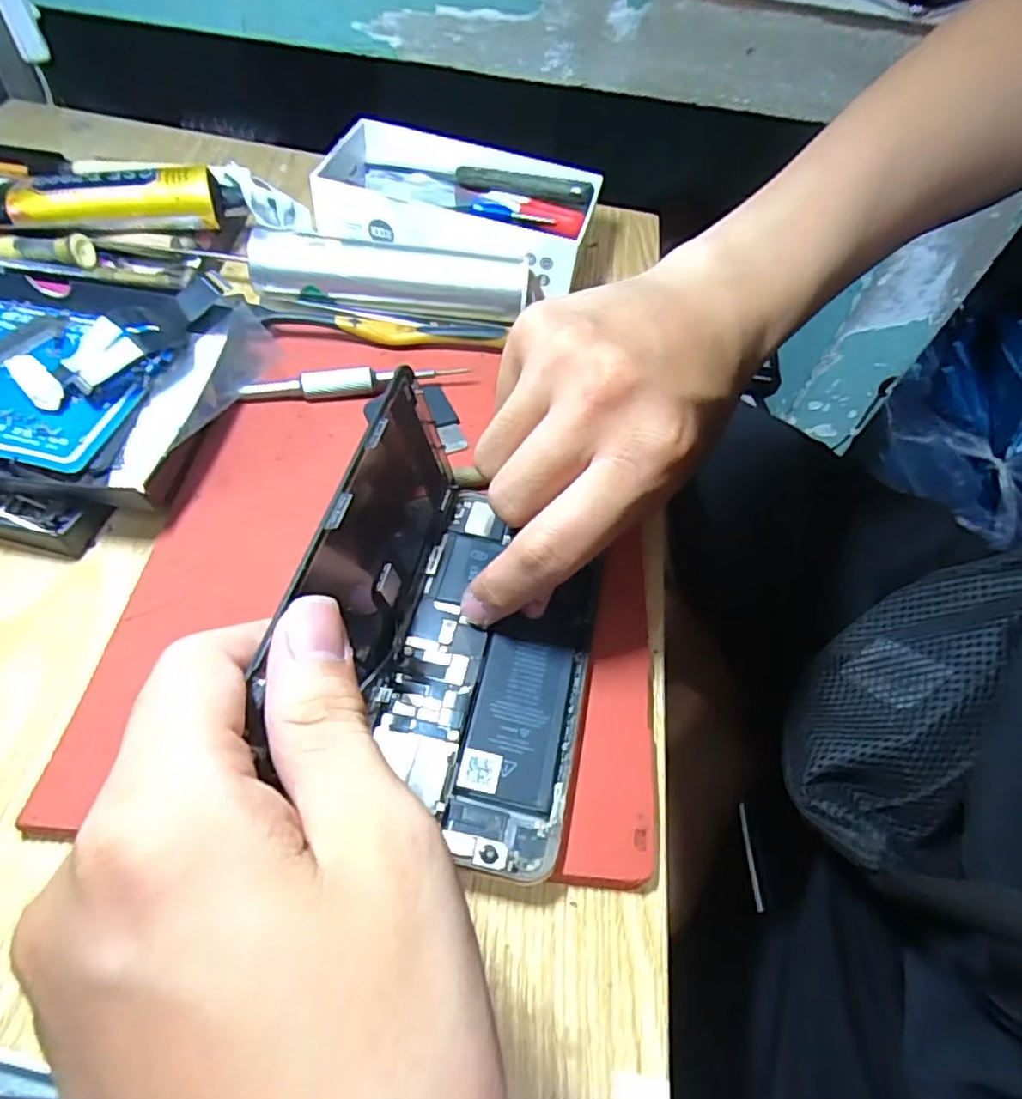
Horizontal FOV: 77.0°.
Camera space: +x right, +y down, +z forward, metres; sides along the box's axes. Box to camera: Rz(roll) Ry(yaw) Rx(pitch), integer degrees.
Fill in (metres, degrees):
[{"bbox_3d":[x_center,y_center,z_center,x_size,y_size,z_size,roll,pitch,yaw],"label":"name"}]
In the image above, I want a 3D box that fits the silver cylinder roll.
[{"bbox_3d":[-0.065,-0.144,0.342,0.142,0.031,0.024,2,56,-6],"label":"silver cylinder roll"}]

